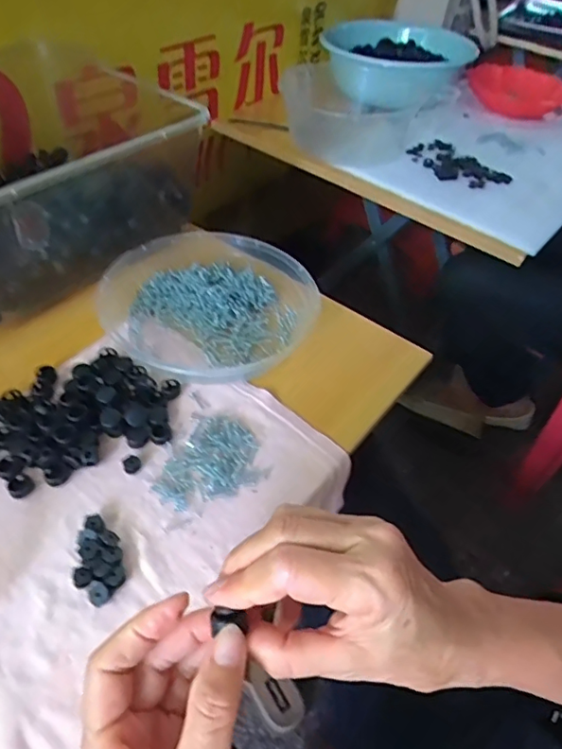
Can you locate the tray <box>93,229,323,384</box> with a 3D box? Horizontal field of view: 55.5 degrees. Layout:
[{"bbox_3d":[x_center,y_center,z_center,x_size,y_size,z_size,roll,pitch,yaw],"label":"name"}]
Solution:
[{"bbox_3d":[-0.070,-0.076,0.532,0.182,0.037,0.187,35,53,24],"label":"tray"}]

